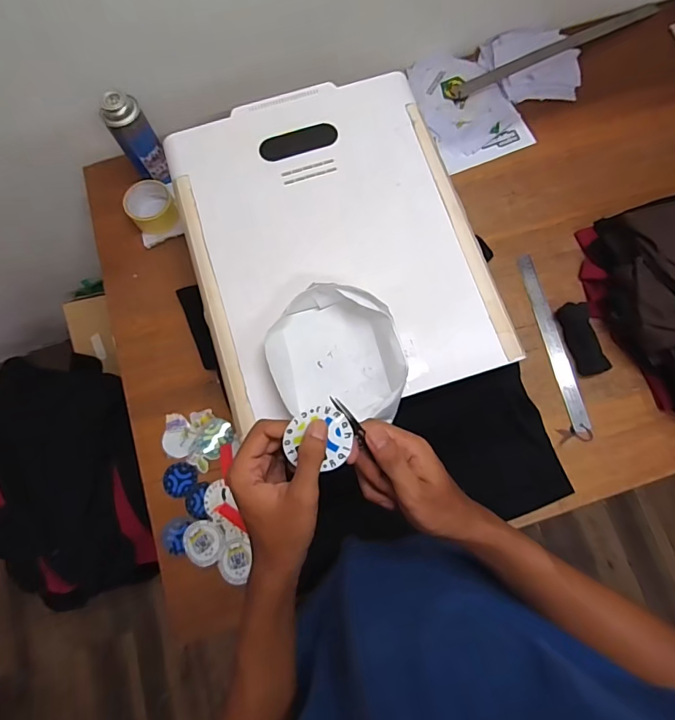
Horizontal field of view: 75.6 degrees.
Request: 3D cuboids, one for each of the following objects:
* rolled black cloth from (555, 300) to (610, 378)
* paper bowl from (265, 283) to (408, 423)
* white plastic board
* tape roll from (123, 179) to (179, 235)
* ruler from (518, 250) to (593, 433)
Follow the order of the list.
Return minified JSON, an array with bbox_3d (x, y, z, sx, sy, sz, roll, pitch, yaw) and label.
[{"bbox_3d":[0.417,-0.037,0.736,0.047,0.032,0.123,-16,77,-3],"label":"rolled black cloth"},{"bbox_3d":[-0.003,-0.005,0.566,0.160,0.053,0.176,0,77,1],"label":"paper bowl"},{"bbox_3d":[-0.012,-0.175,0.627,0.394,0.023,0.488,-18,77,-3],"label":"white plastic board"},{"bbox_3d":[-0.348,-0.287,0.815,0.087,0.037,0.094,0,77,1],"label":"tape roll"},{"bbox_3d":[0.372,-0.036,0.752,0.028,0.005,0.315,-12,77,-2],"label":"ruler"}]

